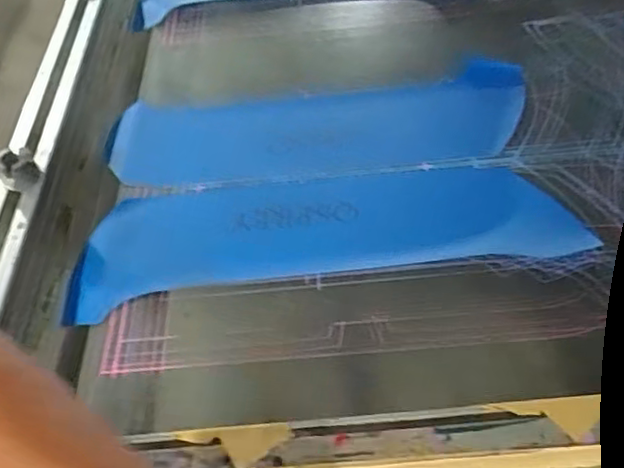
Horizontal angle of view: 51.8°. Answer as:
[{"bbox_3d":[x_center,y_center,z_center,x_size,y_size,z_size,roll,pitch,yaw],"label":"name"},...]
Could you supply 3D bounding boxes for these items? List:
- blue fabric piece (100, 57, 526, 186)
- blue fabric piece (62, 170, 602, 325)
[{"bbox_3d":[0.011,-0.125,0.749,0.481,0.014,0.164,-10,50,-1],"label":"blue fabric piece"},{"bbox_3d":[0.007,-0.004,0.650,0.480,0.012,0.144,-8,52,-1],"label":"blue fabric piece"}]

